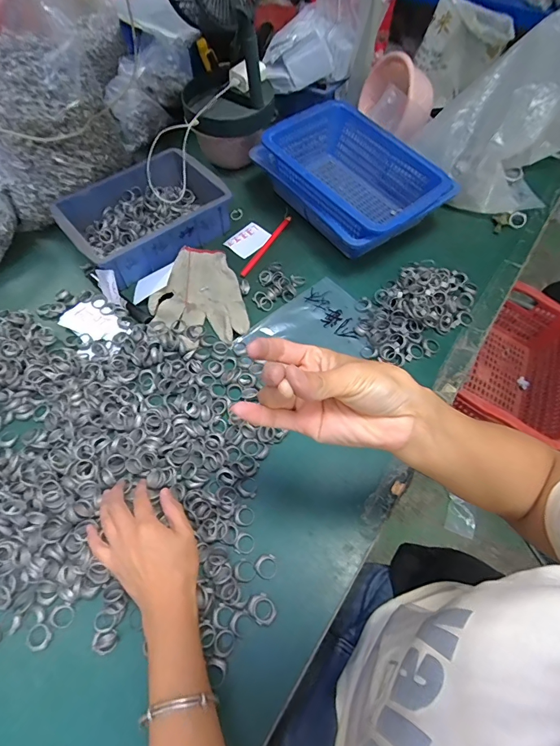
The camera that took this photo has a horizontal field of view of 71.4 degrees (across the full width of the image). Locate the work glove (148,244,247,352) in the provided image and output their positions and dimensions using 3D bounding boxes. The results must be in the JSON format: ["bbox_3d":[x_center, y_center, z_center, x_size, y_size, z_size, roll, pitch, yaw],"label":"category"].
[{"bbox_3d":[-0.128,-0.120,0.594,0.133,0.024,0.187,-15,63,-8],"label":"work glove"}]

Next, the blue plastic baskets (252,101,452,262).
[{"bbox_3d":[0.114,-0.320,0.644,0.201,0.110,0.304,-32,66,-18],"label":"blue plastic baskets"}]

